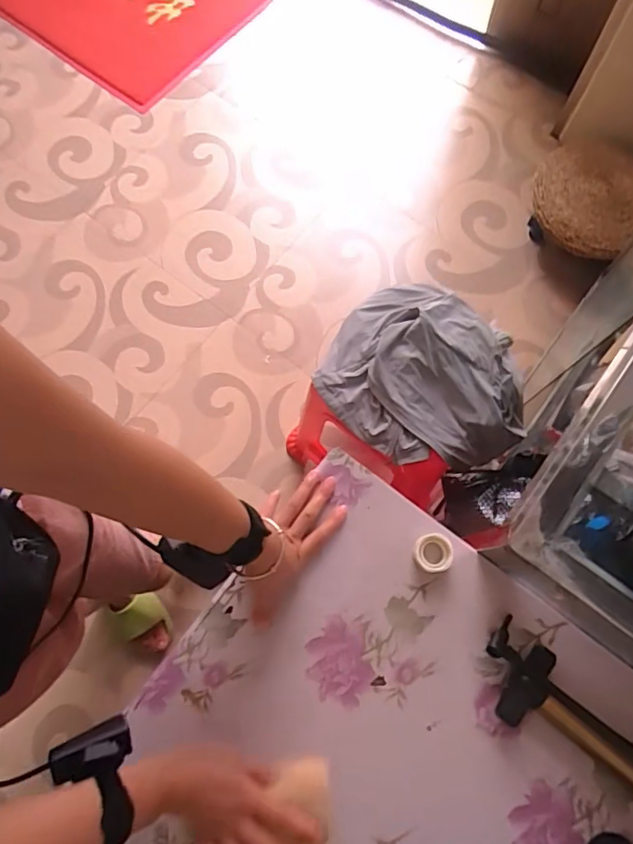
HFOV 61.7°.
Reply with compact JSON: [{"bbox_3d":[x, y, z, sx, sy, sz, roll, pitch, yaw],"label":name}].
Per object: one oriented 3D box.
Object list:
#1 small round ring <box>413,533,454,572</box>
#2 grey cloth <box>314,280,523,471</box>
[{"bbox_3d":[0.133,0.149,0.605,0.042,0.015,0.041,0,74,1],"label":"small round ring"},{"bbox_3d":[0.198,-0.072,0.946,0.367,0.115,0.286,31,77,10],"label":"grey cloth"}]

